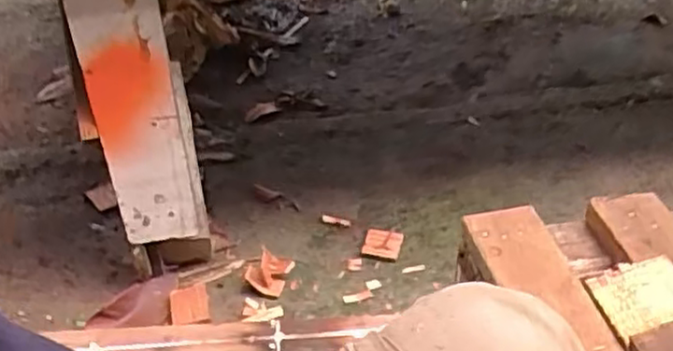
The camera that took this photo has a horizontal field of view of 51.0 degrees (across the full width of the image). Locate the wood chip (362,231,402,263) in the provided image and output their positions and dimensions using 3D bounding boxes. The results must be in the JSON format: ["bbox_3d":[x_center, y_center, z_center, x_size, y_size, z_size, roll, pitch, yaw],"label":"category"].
[{"bbox_3d":[0.073,0.111,1.136,0.060,0.014,0.054,11,38,16],"label":"wood chip"}]

